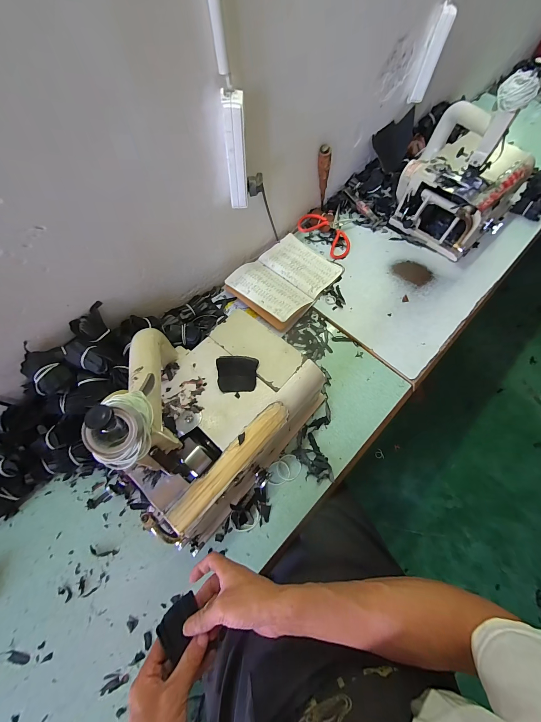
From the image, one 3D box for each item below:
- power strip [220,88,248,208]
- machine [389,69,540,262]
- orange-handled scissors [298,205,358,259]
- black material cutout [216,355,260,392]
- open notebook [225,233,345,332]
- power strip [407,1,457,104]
[{"bbox_3d":[-0.061,-0.371,0.500,0.034,0.169,0.040,0,65,-1],"label":"power strip"},{"bbox_3d":[0.561,-0.531,0.746,0.326,0.329,0.319,33,68,14],"label":"machine"},{"bbox_3d":[0.169,-0.404,0.829,0.159,0.040,0.175,12,65,5],"label":"orange-handled scissors"},{"bbox_3d":[-0.059,0.020,0.490,0.070,0.012,0.069,-2,65,-2],"label":"black material cutout"},{"bbox_3d":[0.043,-0.233,0.746,0.210,0.049,0.284,38,70,16],"label":"open notebook"},{"bbox_3d":[0.429,-0.809,0.735,0.038,0.174,0.024,11,65,4],"label":"power strip"}]

